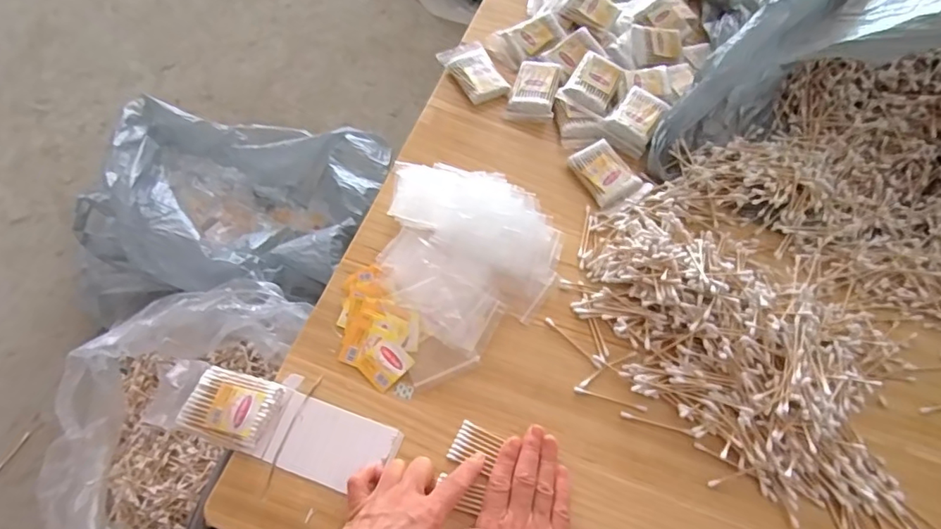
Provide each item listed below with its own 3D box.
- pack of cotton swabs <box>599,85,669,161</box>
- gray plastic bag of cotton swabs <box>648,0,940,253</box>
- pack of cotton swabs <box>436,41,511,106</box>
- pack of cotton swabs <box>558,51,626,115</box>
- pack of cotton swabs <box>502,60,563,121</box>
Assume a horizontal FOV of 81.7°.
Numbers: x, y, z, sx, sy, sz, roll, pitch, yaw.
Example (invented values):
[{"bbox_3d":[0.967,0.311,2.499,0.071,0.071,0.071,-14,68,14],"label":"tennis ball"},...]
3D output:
[{"bbox_3d":[0.199,-0.172,0.648,0.058,0.029,0.077,33,64,14],"label":"pack of cotton swabs"},{"bbox_3d":[0.474,-0.210,0.593,0.449,0.184,0.358,18,62,6],"label":"gray plastic bag of cotton swabs"},{"bbox_3d":[0.004,-0.242,0.677,0.059,0.019,0.095,-27,66,-17],"label":"pack of cotton swabs"},{"bbox_3d":[0.149,-0.222,0.658,0.059,0.016,0.081,25,62,10],"label":"pack of cotton swabs"},{"bbox_3d":[0.078,-0.215,0.662,0.057,0.014,0.085,9,73,15],"label":"pack of cotton swabs"}]

